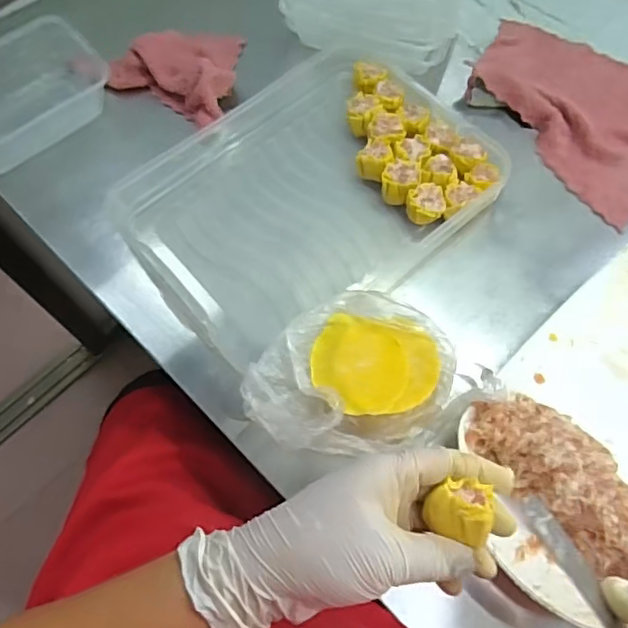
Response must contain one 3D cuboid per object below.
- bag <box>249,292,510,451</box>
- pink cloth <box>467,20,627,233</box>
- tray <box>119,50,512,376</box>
[{"bbox_3d":[0.040,0.049,0.447,0.182,0.064,0.116,-8,68,-3],"label":"bag"},{"bbox_3d":[0.269,-0.220,0.593,0.220,0.026,0.184,38,70,14],"label":"pink cloth"},{"bbox_3d":[-0.008,-0.118,0.533,0.304,0.035,0.238,-37,72,-16],"label":"tray"}]

